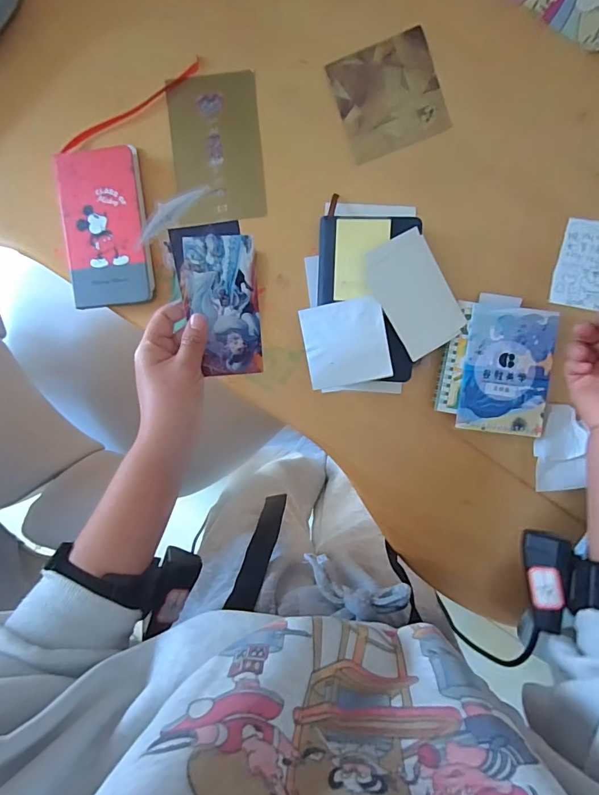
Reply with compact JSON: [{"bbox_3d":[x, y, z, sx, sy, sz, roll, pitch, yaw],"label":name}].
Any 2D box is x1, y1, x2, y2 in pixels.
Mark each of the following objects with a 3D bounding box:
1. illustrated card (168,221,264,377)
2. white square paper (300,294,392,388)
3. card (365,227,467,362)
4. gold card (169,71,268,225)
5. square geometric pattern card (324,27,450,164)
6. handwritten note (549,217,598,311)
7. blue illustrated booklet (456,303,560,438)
[{"bbox_3d":[-0.063,-0.079,0.357,0.061,0.004,0.121,-10,106,-5],"label":"illustrated card"},{"bbox_3d":[0.045,-0.052,0.416,0.078,0.009,0.079,-11,96,3],"label":"white square paper"},{"bbox_3d":[0.111,-0.098,0.413,0.068,0.007,0.110,-34,104,-7],"label":"card"},{"bbox_3d":[-0.082,-0.249,0.431,0.087,0.008,0.137,-5,97,0],"label":"gold card"},{"bbox_3d":[0.088,-0.295,0.419,0.097,0.004,0.098,-20,96,3],"label":"square geometric pattern card"},{"bbox_3d":[0.257,-0.112,0.366,0.064,0.004,0.076,15,89,16],"label":"handwritten note"},{"bbox_3d":[0.206,-0.027,0.427,0.083,0.006,0.124,7,95,3],"label":"blue illustrated booklet"}]

